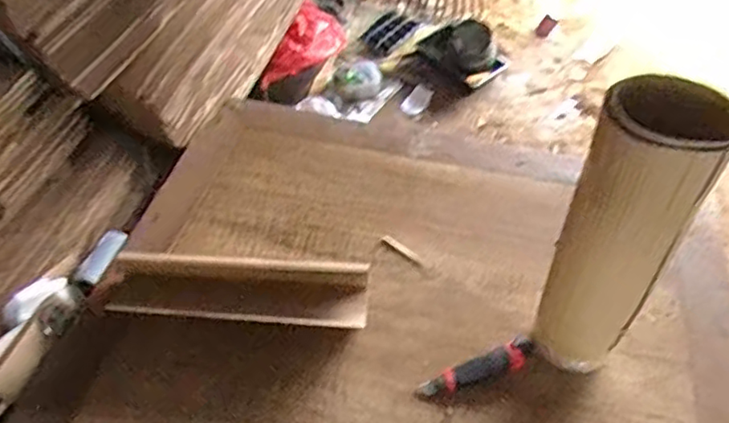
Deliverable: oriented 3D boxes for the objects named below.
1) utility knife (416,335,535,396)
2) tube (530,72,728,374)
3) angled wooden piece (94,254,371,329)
[{"bbox_3d":[0.163,0.224,0.836,0.186,0.014,0.042,-19,53,-18],"label":"utility knife"},{"bbox_3d":[0.296,0.043,0.696,0.121,0.440,0.095,29,54,20],"label":"tube"},{"bbox_3d":[-0.198,0.117,0.905,0.401,0.041,0.102,2,49,2],"label":"angled wooden piece"}]

